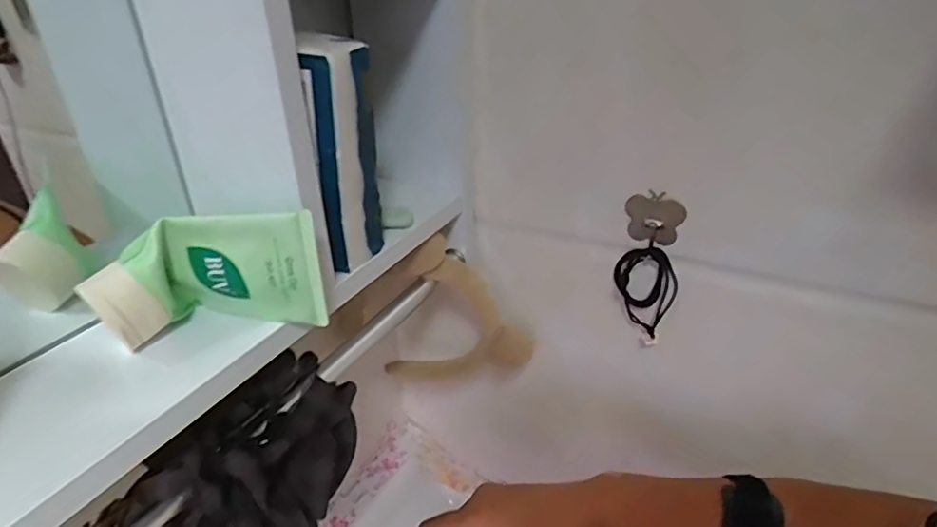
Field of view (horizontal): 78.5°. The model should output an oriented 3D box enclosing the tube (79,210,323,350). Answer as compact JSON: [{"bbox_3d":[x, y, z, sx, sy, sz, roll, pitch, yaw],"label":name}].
[{"bbox_3d":[-0.139,0.005,0.314,0.111,0.062,0.042,-10,31,-14],"label":"tube"}]

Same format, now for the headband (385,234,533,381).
[{"bbox_3d":[-0.012,0.049,0.523,0.136,0.153,0.030,3,30,9],"label":"headband"}]

